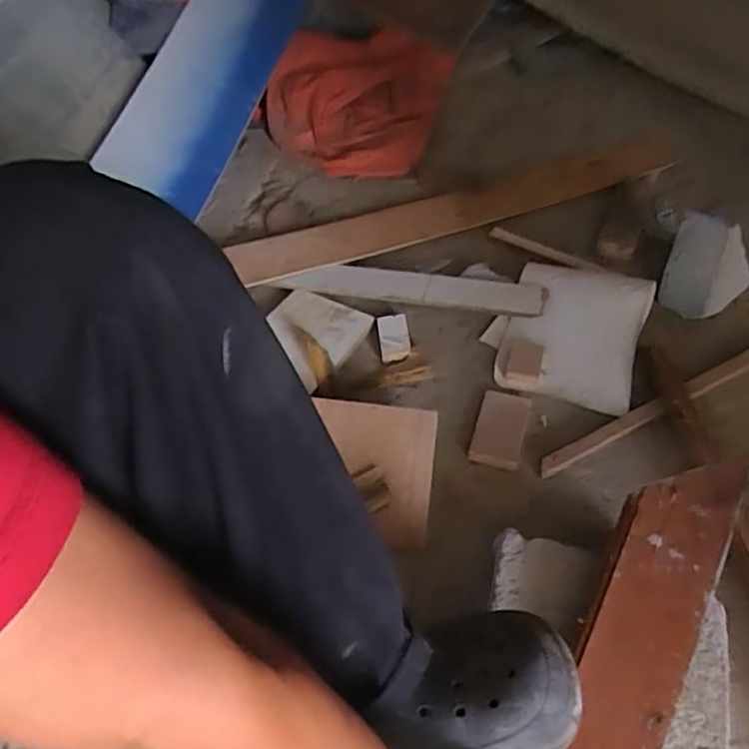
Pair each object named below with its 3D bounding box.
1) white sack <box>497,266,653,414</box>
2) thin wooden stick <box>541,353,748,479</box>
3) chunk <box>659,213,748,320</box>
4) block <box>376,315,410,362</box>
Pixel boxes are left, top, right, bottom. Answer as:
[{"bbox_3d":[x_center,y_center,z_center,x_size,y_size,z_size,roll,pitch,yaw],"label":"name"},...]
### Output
[{"bbox_3d":[0.258,-0.056,0.819,0.166,0.022,0.188,12,75,25],"label":"white sack"},{"bbox_3d":[0.361,0.033,0.770,0.379,0.010,0.023,-24,53,-13],"label":"thin wooden stick"},{"bbox_3d":[0.452,-0.147,0.841,0.106,0.136,0.098,25,57,23],"label":"chunk"},{"bbox_3d":[0.027,-0.051,0.865,0.041,0.013,0.079,-7,51,0],"label":"block"}]

